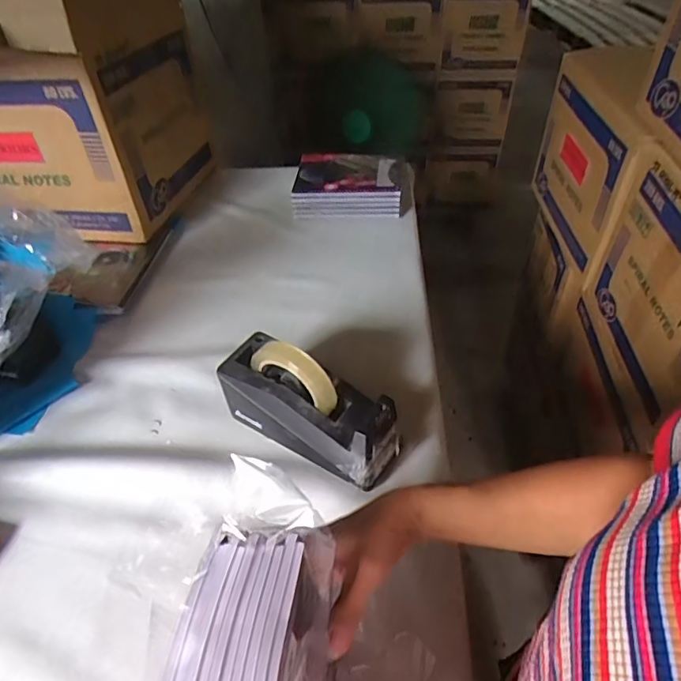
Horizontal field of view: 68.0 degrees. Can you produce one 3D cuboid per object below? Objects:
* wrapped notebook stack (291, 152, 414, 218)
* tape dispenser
[{"bbox_3d":[0.027,-0.296,0.976,0.219,0.066,0.153,4,45,7],"label":"wrapped notebook stack"},{"bbox_3d":[-0.036,0.068,0.557,0.201,0.131,0.070,25,51,25],"label":"tape dispenser"}]

